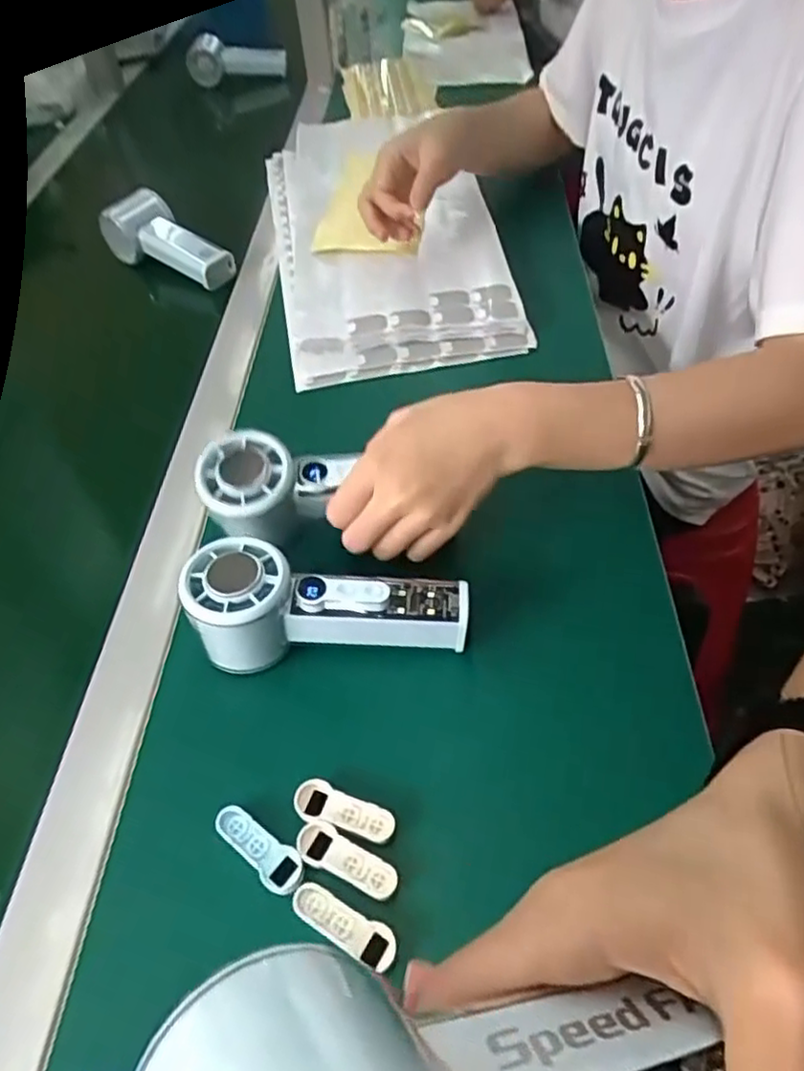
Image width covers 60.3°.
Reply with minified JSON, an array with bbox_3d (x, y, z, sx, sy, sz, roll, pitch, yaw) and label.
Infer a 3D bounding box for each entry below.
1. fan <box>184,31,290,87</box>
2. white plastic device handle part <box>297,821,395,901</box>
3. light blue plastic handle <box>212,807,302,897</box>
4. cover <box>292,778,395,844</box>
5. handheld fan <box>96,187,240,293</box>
[{"bbox_3d":[-0.256,-0.737,1.069,0.151,0.059,0.043,-10,49,-2],"label":"fan"},{"bbox_3d":[-0.026,0.153,0.322,0.051,0.010,0.017,23,56,24],"label":"white plastic device handle part"},{"bbox_3d":[-0.068,0.148,0.328,0.051,0.004,0.018,28,57,27],"label":"light blue plastic handle"},{"bbox_3d":[-0.028,0.135,0.336,0.050,0.010,0.019,14,52,18],"label":"cover"},{"bbox_3d":[-0.237,-0.295,0.690,0.147,0.053,0.051,31,59,29],"label":"handheld fan"}]

